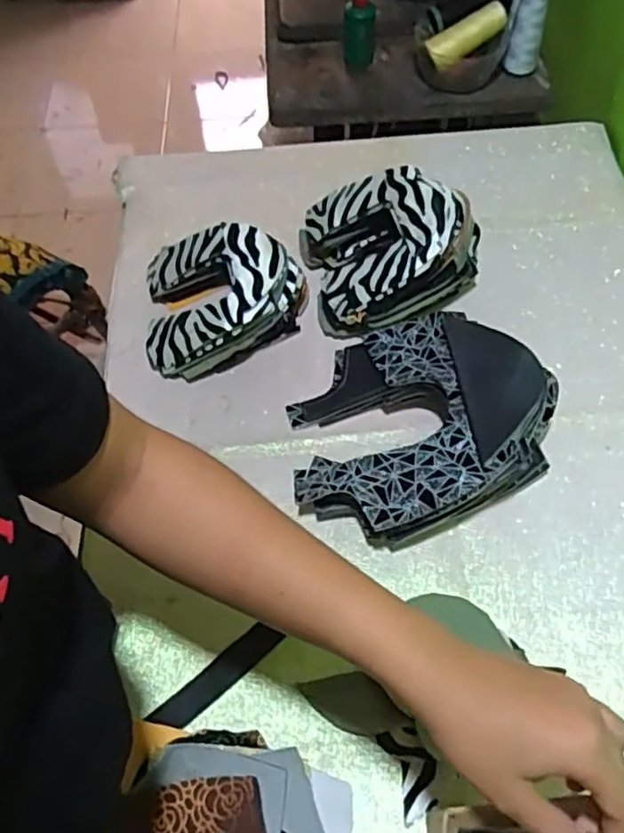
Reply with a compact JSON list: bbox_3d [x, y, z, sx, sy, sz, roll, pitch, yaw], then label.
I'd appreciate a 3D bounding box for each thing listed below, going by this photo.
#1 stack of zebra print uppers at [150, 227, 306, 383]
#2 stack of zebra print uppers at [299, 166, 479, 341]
[{"bbox_3d":[-0.093,-0.127,0.679,0.164,0.059,0.162,-7,59,-2],"label":"stack of zebra print uppers"},{"bbox_3d":[0.082,-0.178,0.687,0.169,0.090,0.169,-10,59,-5],"label":"stack of zebra print uppers"}]

